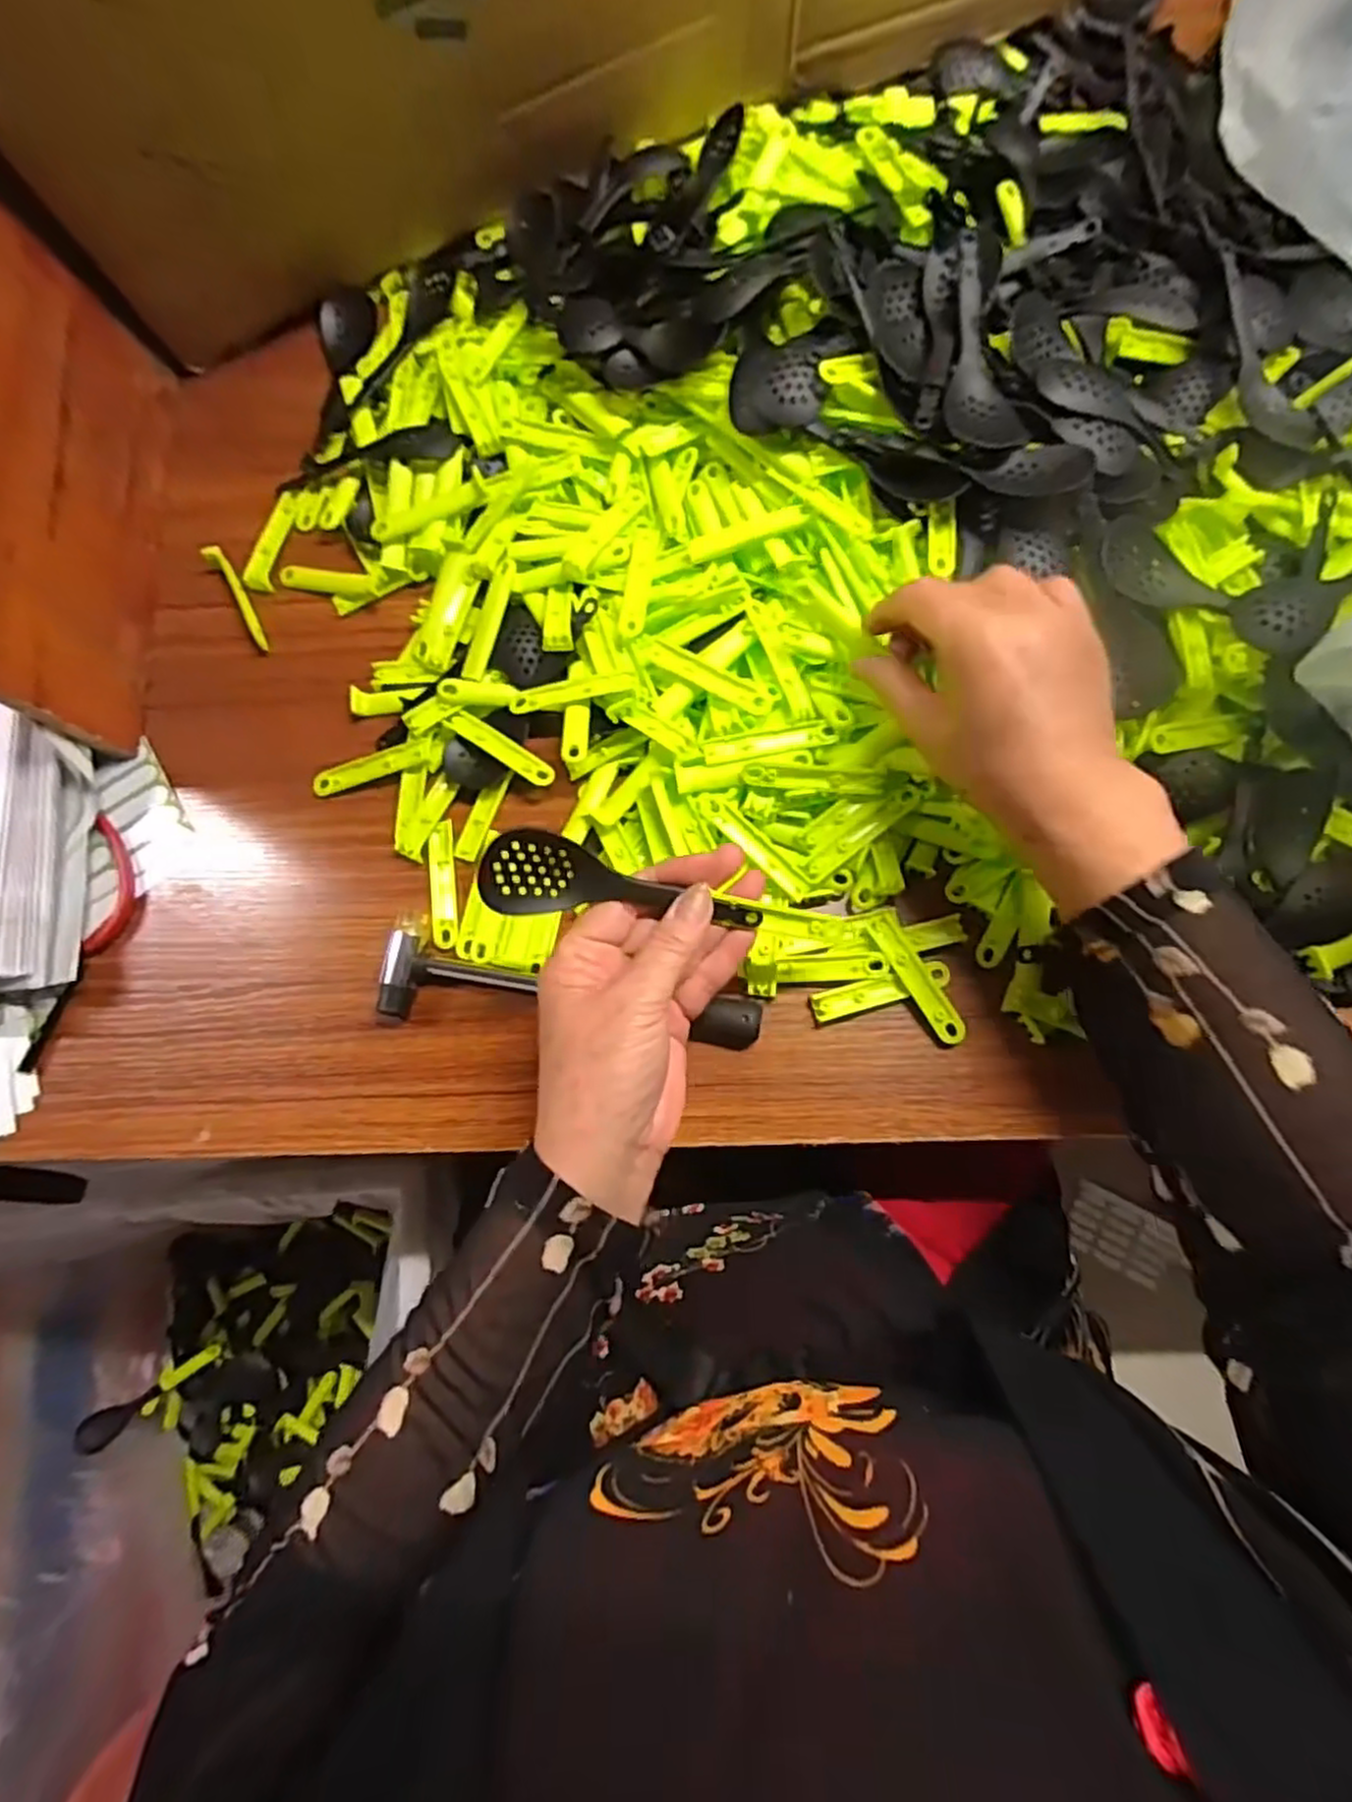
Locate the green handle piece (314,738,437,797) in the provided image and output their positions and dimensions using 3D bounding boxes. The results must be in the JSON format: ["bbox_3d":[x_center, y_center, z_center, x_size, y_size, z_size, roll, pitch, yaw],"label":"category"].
[{"bbox_3d":[-0.180,-0.080,0.438,0.077,0.006,0.016,-15,92,8],"label":"green handle piece"}]

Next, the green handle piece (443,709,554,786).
[{"bbox_3d":[-0.103,-0.089,0.428,0.074,0.010,0.014,34,82,9],"label":"green handle piece"}]

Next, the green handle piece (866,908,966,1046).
[{"bbox_3d":[0.130,0.041,0.396,0.018,0.005,0.078,-29,78,-3],"label":"green handle piece"}]

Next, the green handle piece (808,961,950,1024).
[{"bbox_3d":[0.111,0.048,0.396,0.076,0.004,0.016,-16,78,-1],"label":"green handle piece"}]

